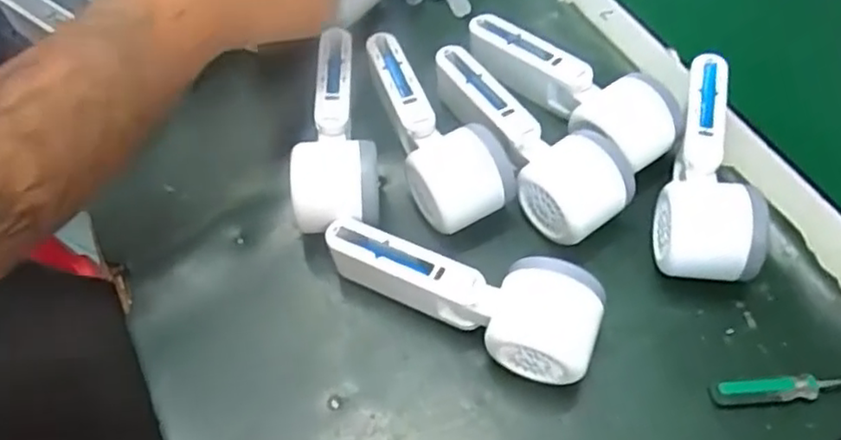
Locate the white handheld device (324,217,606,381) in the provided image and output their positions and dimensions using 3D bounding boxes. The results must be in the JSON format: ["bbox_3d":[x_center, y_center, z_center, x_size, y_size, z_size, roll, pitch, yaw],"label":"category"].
[{"bbox_3d":[0.020,0.046,0.403,0.162,0.062,0.053,17,59,12],"label":"white handheld device"}]

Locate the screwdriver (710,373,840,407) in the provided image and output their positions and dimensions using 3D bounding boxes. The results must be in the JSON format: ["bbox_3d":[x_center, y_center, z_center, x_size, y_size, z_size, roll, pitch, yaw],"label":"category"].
[{"bbox_3d":[0.227,0.094,0.389,0.120,0.014,0.012,-4,57,-2],"label":"screwdriver"}]

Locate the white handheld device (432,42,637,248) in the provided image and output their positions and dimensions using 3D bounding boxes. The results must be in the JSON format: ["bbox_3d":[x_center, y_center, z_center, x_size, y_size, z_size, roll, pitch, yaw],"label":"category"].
[{"bbox_3d":[0.070,-0.055,0.465,0.062,0.045,0.161,-29,61,-17],"label":"white handheld device"}]

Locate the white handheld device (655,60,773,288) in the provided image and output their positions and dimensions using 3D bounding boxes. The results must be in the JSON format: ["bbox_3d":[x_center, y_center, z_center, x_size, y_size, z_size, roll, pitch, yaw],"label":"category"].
[{"bbox_3d":[0.185,-0.036,0.451,0.057,0.054,0.163,8,57,6],"label":"white handheld device"}]

